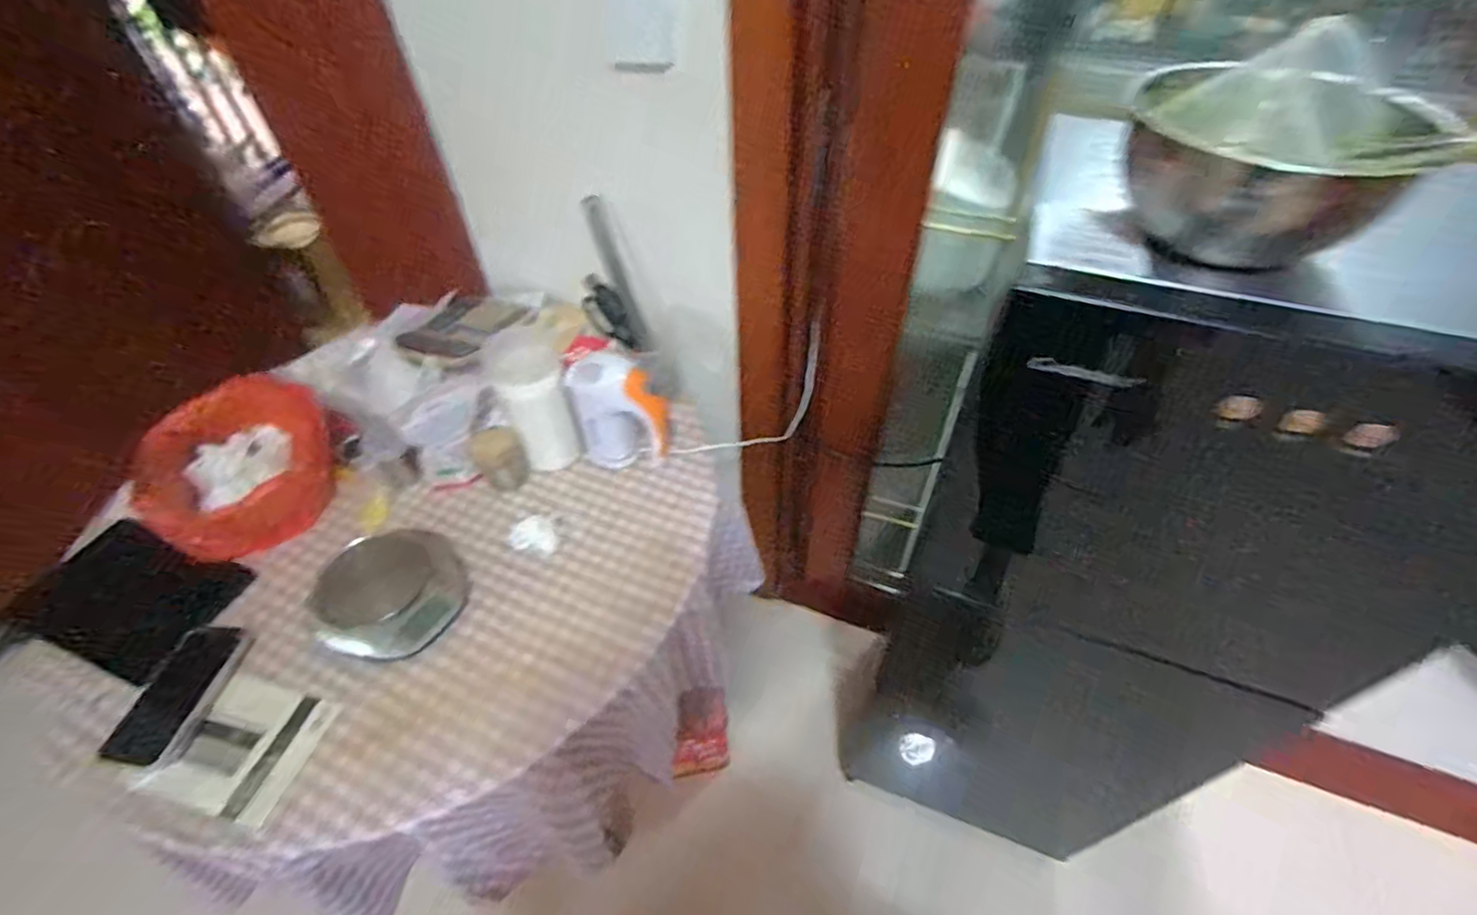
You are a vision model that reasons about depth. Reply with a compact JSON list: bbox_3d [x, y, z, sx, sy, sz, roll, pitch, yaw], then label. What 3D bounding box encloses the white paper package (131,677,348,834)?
[{"bbox_3d":[-0.538,0.316,0.691,0.136,0.027,0.130,10,49,10],"label":"white paper package"}]

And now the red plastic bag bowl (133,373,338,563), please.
[{"bbox_3d":[-0.693,0.006,0.877,0.227,0.137,0.239,25,53,22],"label":"red plastic bag bowl"}]

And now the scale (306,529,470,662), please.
[{"bbox_3d":[-0.442,0.167,0.803,0.184,0.024,0.169,-1,48,1],"label":"scale"}]

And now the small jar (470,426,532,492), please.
[{"bbox_3d":[-0.338,0.000,0.908,0.067,0.079,0.056,-26,53,-20],"label":"small jar"}]

